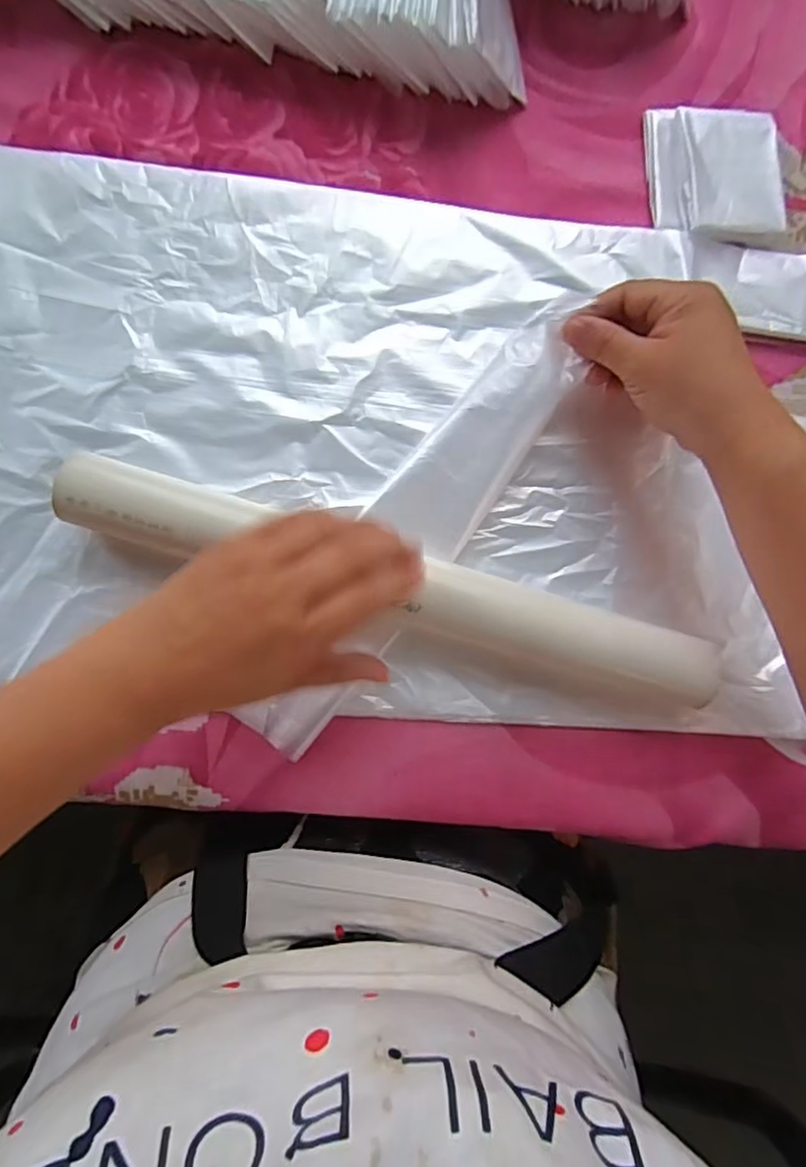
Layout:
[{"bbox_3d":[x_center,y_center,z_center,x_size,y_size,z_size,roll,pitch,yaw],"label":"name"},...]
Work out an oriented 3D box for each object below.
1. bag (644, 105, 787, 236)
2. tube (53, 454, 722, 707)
[{"bbox_3d":[0.199,-0.261,0.369,0.080,0.012,0.083,-3,86,-5],"label":"bag"},{"bbox_3d":[-0.001,0.001,0.307,0.350,0.032,0.038,17,85,-8],"label":"tube"}]

